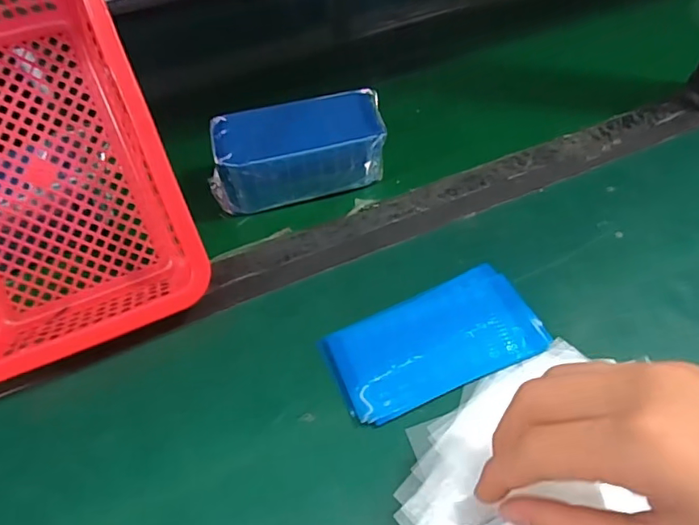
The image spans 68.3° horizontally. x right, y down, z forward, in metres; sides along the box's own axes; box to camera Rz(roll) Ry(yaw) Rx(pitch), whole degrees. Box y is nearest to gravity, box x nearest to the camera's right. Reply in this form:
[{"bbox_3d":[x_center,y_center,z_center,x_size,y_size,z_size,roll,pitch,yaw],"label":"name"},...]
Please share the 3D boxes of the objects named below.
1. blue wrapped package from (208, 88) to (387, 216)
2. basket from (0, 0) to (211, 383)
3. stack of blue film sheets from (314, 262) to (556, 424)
[{"bbox_3d":[-0.041,-0.084,0.398,0.132,0.052,0.064,-14,53,-8],"label":"blue wrapped package"},{"bbox_3d":[-0.195,-0.057,0.310,0.149,0.218,0.071,-23,10,-20],"label":"basket"},{"bbox_3d":[0.052,0.047,0.315,0.128,0.009,0.064,-21,54,-13],"label":"stack of blue film sheets"}]

